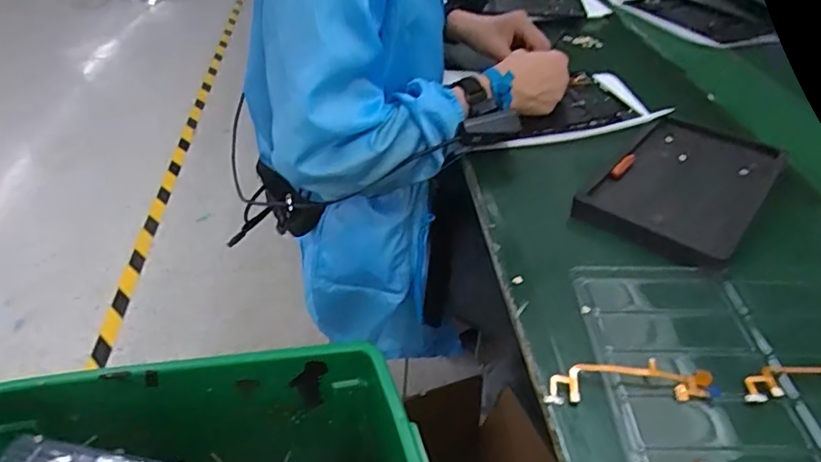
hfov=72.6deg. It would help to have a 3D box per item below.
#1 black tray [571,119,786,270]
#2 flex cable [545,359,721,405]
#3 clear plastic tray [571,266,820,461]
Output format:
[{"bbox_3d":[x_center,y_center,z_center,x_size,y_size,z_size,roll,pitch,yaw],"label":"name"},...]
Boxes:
[{"bbox_3d":[0.305,-0.056,0.625,0.154,0.021,0.266,29,46,28],"label":"black tray"},{"bbox_3d":[0.165,0.111,0.418,0.128,0.010,0.029,-1,40,-5],"label":"flex cable"},{"bbox_3d":[0.294,0.112,0.438,0.286,0.020,0.222,2,39,-1],"label":"clear plastic tray"}]

